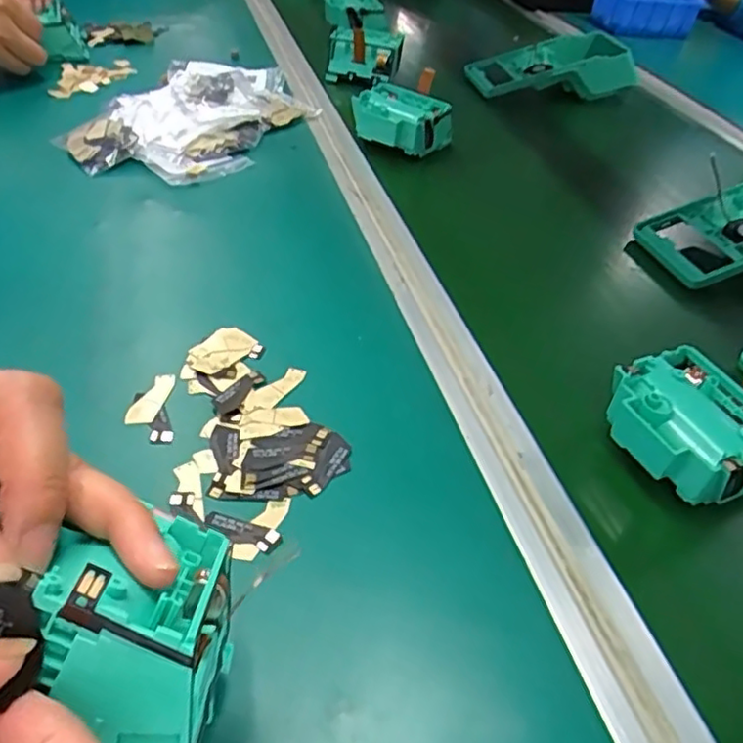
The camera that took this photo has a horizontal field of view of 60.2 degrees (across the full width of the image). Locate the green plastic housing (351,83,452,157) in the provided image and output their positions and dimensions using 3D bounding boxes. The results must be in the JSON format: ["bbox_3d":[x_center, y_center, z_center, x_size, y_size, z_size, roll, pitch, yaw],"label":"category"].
[{"bbox_3d":[0.026,-0.231,0.592,0.080,0.040,0.060,29,48,25],"label":"green plastic housing"}]

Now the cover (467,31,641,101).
[{"bbox_3d":[0.211,-0.364,0.754,0.189,0.061,0.098,10,43,10],"label":"cover"}]

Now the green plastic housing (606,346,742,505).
[{"bbox_3d":[0.161,0.028,0.325,0.064,0.033,0.074,-18,46,-19],"label":"green plastic housing"}]

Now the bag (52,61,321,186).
[{"bbox_3d":[-0.158,-0.238,0.589,0.150,0.026,0.258,18,45,18],"label":"bag"}]

